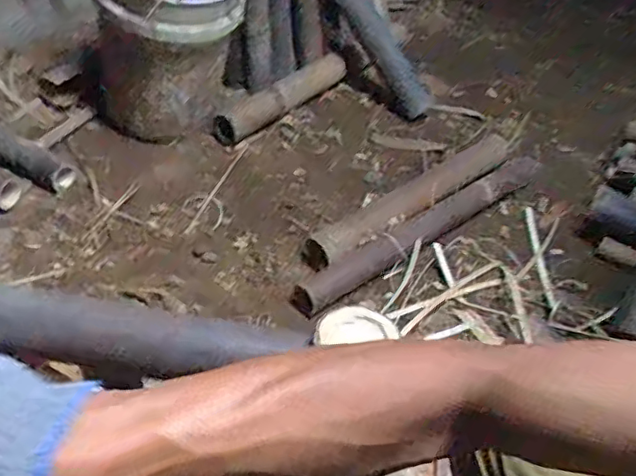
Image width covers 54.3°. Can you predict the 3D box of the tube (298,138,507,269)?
[{"bbox_3d":[0.229,-0.095,1.355,0.609,0.077,0.090,-28,54,-31],"label":"tube"}]

